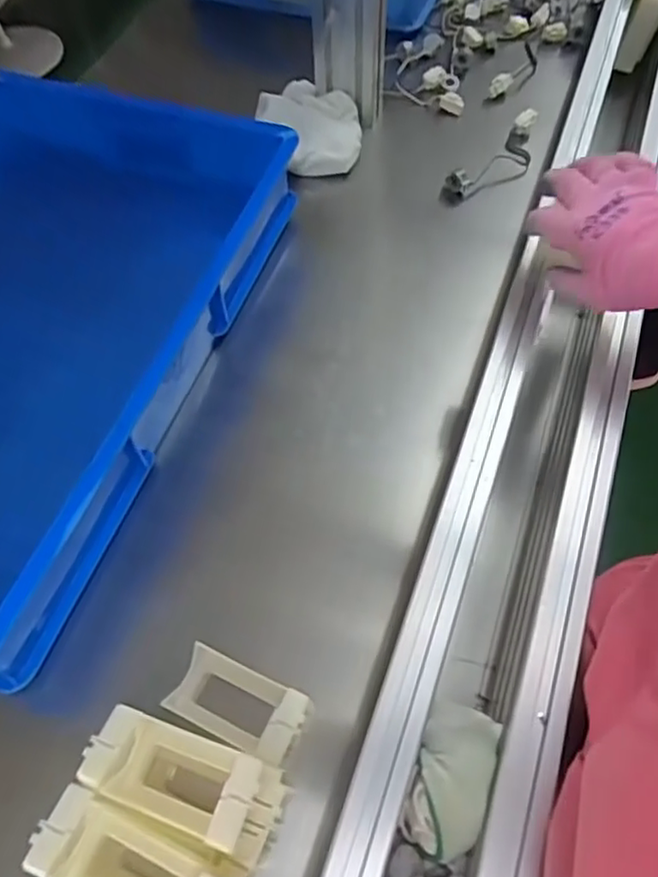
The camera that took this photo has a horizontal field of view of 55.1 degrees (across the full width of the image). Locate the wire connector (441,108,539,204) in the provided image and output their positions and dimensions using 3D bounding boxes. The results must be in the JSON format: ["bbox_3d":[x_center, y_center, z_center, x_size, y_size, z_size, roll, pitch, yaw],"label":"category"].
[{"bbox_3d":[0.212,-0.345,0.782,0.064,0.042,0.165,36,67,21],"label":"wire connector"}]

